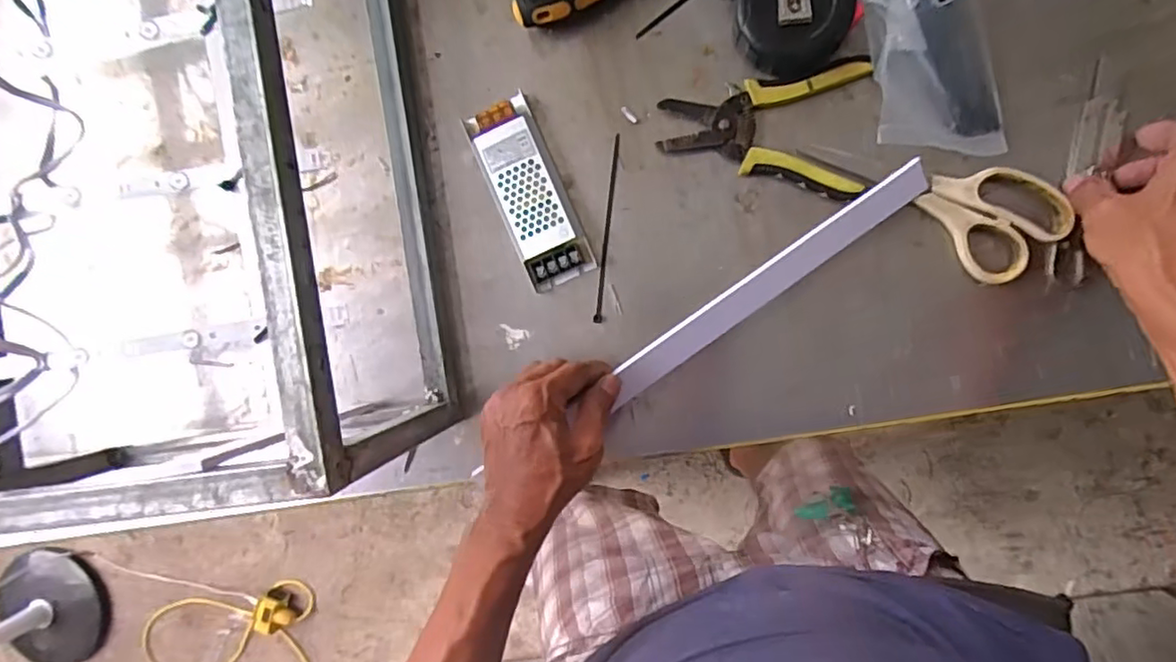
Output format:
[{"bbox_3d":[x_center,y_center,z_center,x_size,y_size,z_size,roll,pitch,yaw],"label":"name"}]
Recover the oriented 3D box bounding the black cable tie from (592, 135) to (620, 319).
[{"bbox_3d":[0.015,-0.079,0.492,0.006,0.004,0.145,6,94,8],"label":"black cable tie"}]

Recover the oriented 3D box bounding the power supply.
[{"bbox_3d":[-0.044,-0.107,0.488,0.051,0.023,0.143,-23,90,9],"label":"power supply"}]

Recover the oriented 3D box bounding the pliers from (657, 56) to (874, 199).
[{"bbox_3d":[0.128,-0.151,0.467,0.146,0.012,0.097,4,94,8],"label":"pliers"}]

